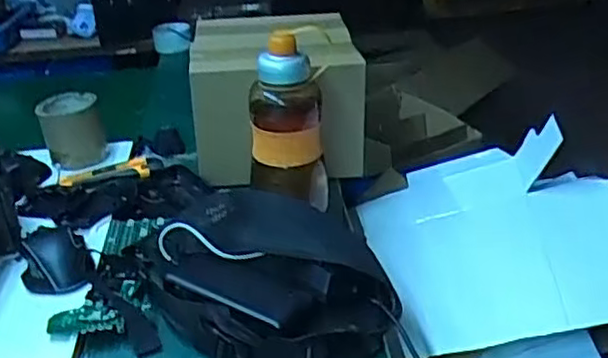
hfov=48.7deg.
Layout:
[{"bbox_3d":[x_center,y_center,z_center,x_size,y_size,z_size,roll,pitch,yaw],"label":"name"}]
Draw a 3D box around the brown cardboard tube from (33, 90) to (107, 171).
[{"bbox_3d":[-0.332,-0.075,0.962,0.080,0.080,0.086,-14,32,-18],"label":"brown cardboard tube"}]

